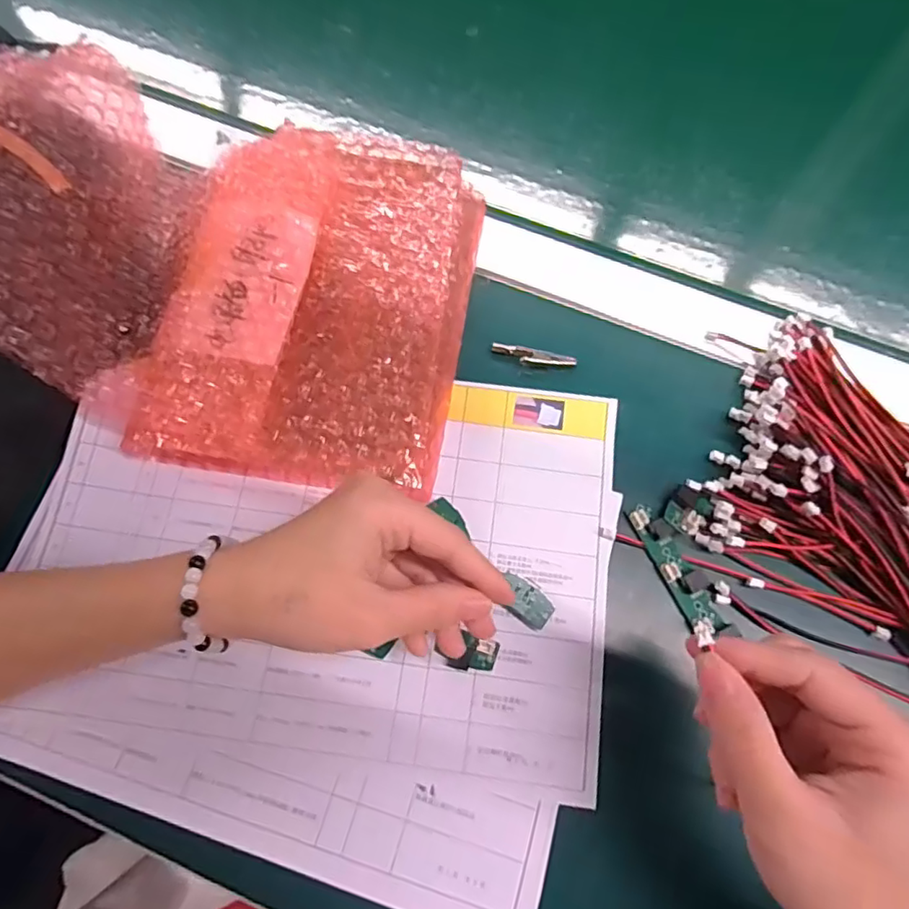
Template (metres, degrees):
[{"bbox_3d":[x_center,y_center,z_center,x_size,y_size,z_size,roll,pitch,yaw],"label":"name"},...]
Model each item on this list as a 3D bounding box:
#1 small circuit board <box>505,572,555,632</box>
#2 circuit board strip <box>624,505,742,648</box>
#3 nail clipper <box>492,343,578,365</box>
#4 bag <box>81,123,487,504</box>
[{"bbox_3d":[0.036,0.074,0.292,0.029,0.005,0.018,37,77,10],"label":"small circuit board"},{"bbox_3d":[0.116,0.060,0.302,0.020,0.010,0.074,-27,76,-8],"label":"circuit board strip"},{"bbox_3d":[0.047,-0.058,0.339,0.049,0.005,0.011,7,73,2],"label":"nail clipper"},{"bbox_3d":[-0.077,-0.092,0.329,0.167,0.045,0.214,11,74,3],"label":"bag"}]

